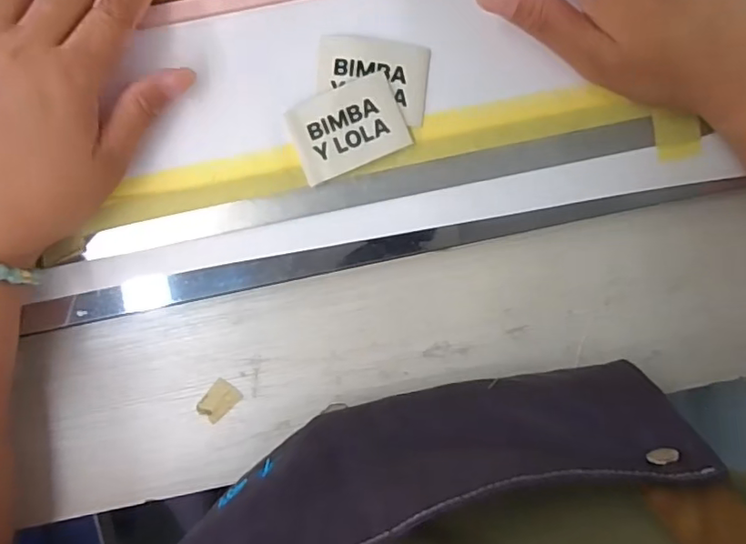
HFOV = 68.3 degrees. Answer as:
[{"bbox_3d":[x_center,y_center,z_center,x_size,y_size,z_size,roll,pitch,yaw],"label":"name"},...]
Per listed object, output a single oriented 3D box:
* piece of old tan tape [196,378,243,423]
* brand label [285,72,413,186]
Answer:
[{"bbox_3d":[-0.091,0.076,0.325,0.018,0.005,0.024,42,93,-4],"label":"piece of old tan tape"},{"bbox_3d":[-0.013,-0.075,0.285,0.058,0.004,0.040,-23,96,0],"label":"brand label"}]

